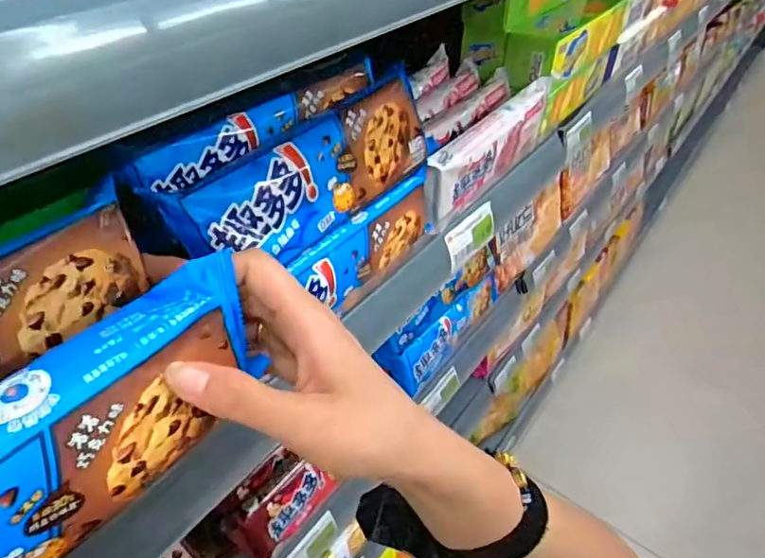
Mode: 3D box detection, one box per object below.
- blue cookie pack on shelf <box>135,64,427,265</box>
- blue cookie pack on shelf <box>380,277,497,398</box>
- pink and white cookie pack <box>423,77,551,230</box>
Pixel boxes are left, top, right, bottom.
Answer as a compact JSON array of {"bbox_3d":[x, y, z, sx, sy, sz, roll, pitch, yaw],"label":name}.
[{"bbox_3d":[-0.049,-0.070,0.362,0.042,0.069,0.207,4,33,46],"label":"blue cookie pack on shelf"},{"bbox_3d":[0.081,0.064,0.663,0.030,0.057,0.210,30,49,26],"label":"blue cookie pack on shelf"},{"bbox_3d":[0.103,-0.127,0.512,0.025,0.063,0.212,29,48,26],"label":"pink and white cookie pack"}]

